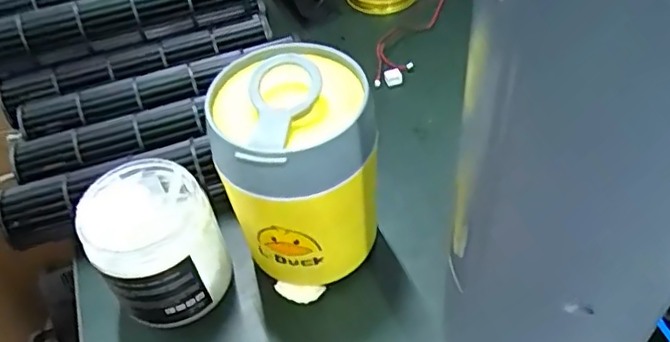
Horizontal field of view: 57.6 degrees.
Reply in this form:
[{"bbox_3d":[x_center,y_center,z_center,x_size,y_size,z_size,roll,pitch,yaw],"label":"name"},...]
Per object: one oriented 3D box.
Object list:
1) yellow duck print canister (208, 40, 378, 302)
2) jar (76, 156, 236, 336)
[{"bbox_3d":[-0.021,0.004,0.368,0.085,0.140,0.083,-4,48,4],"label":"yellow duck print canister"},{"bbox_3d":[-0.109,0.046,0.378,0.071,0.085,0.073,-4,48,4],"label":"jar"}]

